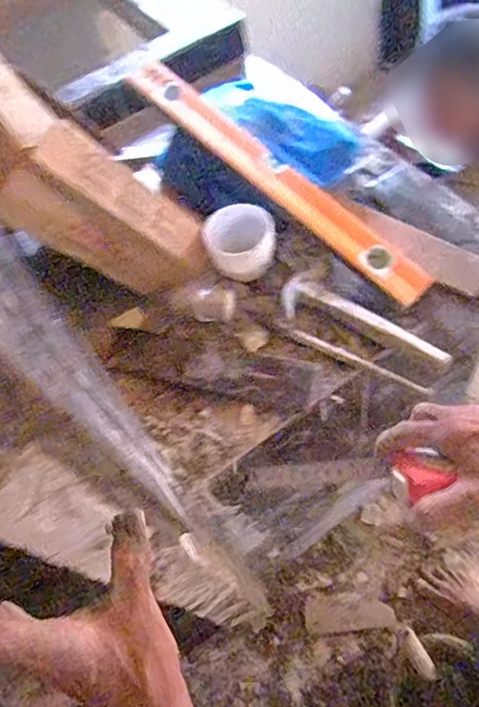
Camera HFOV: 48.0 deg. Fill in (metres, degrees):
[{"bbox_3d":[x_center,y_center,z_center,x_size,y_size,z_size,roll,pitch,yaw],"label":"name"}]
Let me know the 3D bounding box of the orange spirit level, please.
[{"bbox_3d":[0.043,-0.274,0.800,0.063,0.018,0.574,-42,74,-18],"label":"orange spirit level"}]

